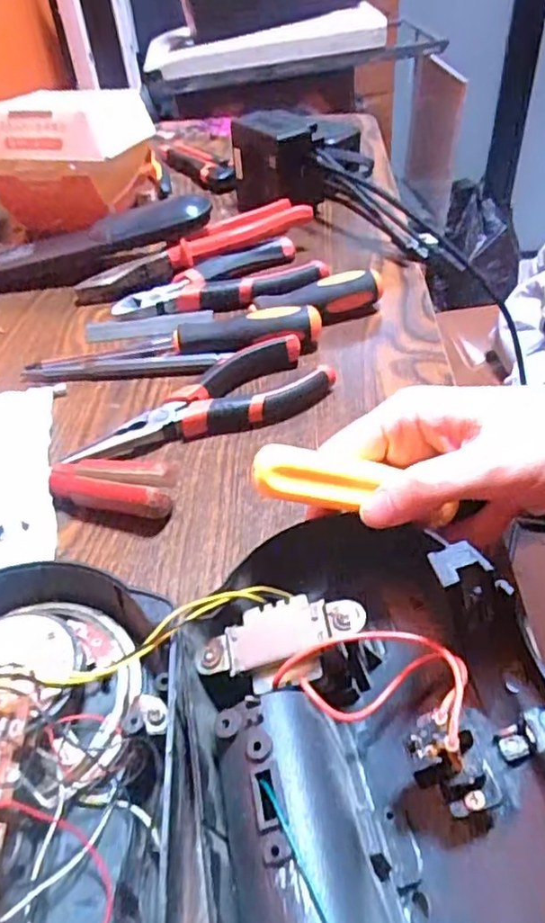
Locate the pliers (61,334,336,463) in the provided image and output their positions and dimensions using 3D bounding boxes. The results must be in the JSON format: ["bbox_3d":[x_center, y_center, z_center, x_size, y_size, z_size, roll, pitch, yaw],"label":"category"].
[{"bbox_3d":[-0.040,-0.033,0.357,0.149,0.019,0.049,-21,46,-18],"label":"pliers"}]

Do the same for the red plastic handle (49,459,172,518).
[{"bbox_3d":[-0.080,0.014,0.310,0.064,0.024,0.020,7,44,11],"label":"red plastic handle"}]

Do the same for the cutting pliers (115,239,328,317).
[{"bbox_3d":[-0.038,-0.127,0.455,0.151,0.018,0.060,-20,45,-17],"label":"cutting pliers"}]

